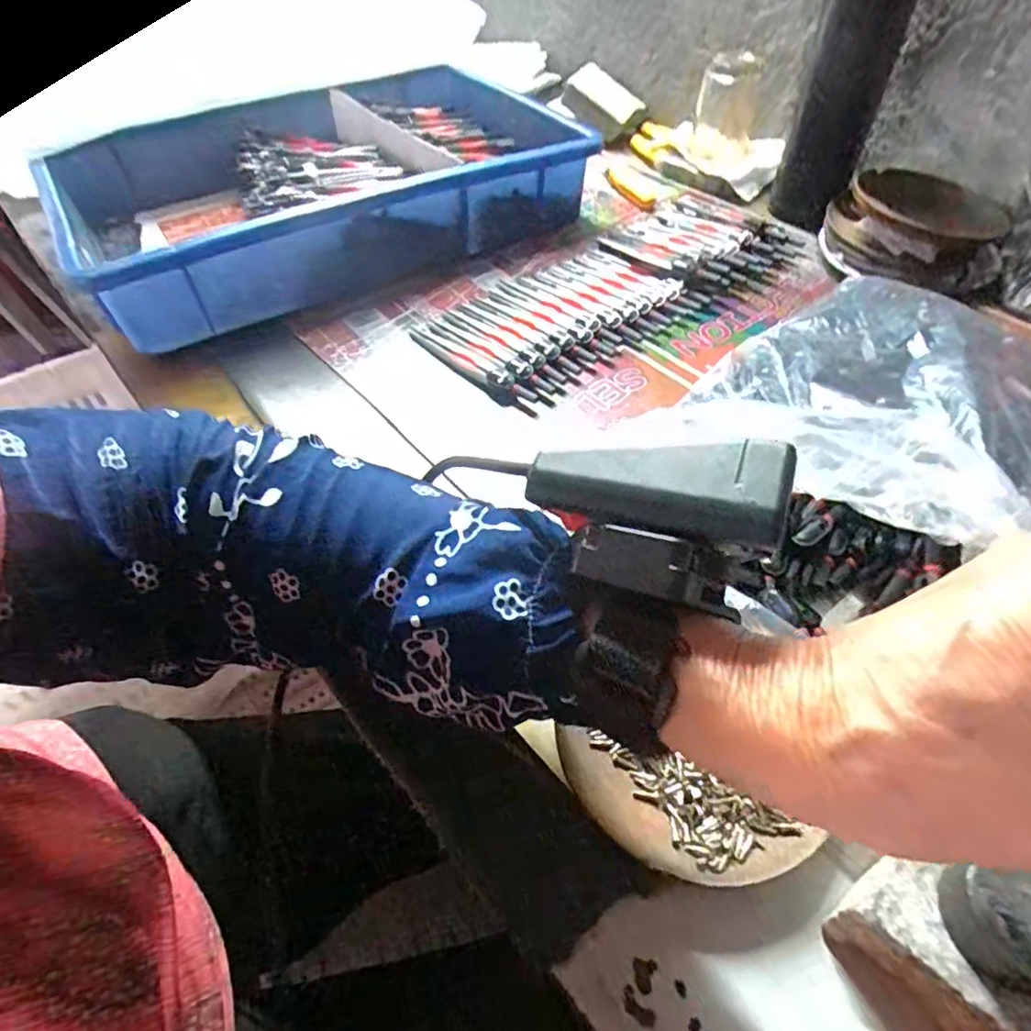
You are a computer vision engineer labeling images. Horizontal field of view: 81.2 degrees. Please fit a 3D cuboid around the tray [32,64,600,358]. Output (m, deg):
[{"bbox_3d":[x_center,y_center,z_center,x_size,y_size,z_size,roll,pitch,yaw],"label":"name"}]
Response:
[{"bbox_3d":[-0.168,-0.302,0.537,0.409,0.096,0.269,-27,54,-18],"label":"tray"}]

